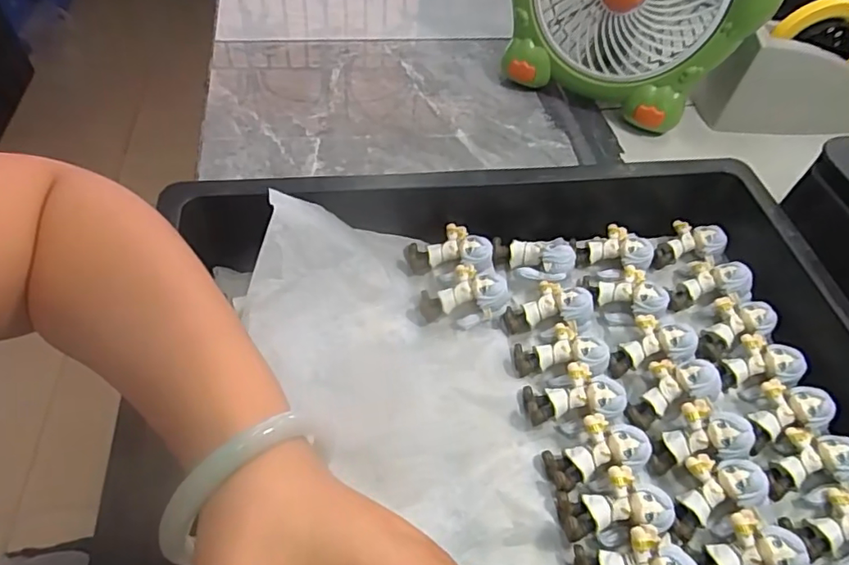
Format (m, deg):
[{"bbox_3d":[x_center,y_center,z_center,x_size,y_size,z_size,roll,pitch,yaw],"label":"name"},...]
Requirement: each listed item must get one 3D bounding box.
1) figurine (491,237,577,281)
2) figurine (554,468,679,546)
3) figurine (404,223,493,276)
[{"bbox_3d":[0.083,-0.019,0.415,0.060,0.022,0.029,6,49,24],"label":"figurine"},{"bbox_3d":[0.109,0.130,0.310,0.054,0.027,0.036,-12,56,-14],"label":"figurine"},{"bbox_3d":[0.018,-0.022,0.416,0.066,0.022,0.042,-7,51,11],"label":"figurine"}]

